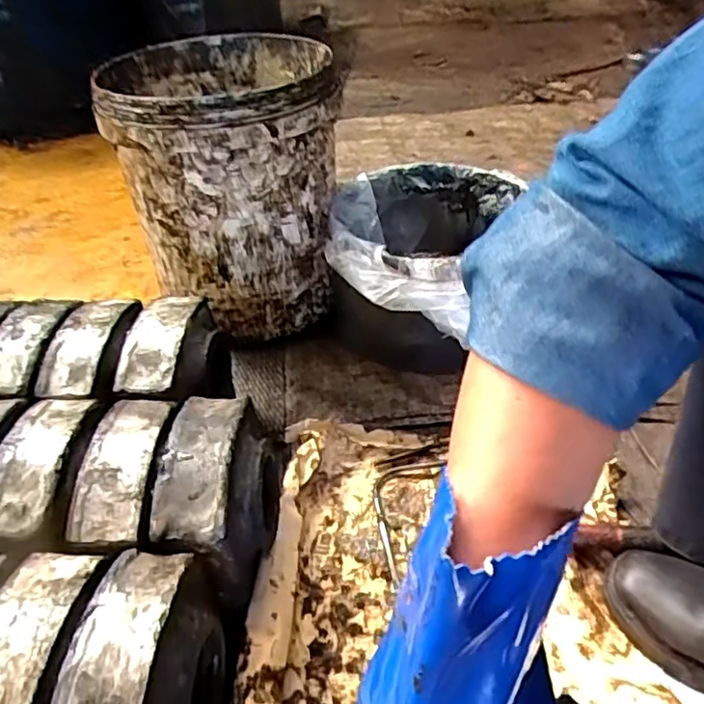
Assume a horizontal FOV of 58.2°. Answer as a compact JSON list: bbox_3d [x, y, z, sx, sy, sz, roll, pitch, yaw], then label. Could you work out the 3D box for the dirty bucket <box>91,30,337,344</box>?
[{"bbox_3d":[-0.167,-0.241,0.901,0.289,0.318,0.294,-7,42,-6],"label":"dirty bucket"}]

